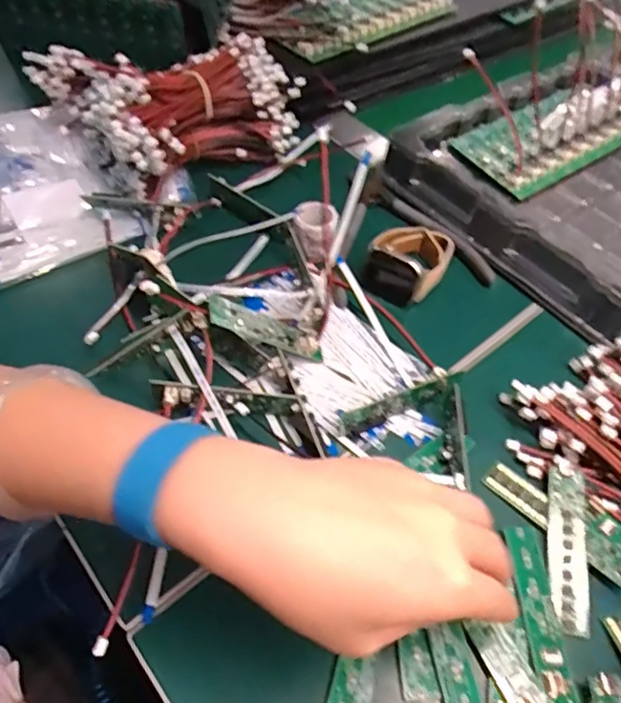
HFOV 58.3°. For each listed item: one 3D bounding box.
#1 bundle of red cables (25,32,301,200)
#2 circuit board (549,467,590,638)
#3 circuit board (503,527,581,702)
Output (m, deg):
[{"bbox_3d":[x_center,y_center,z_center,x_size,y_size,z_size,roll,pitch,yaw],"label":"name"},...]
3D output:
[{"bbox_3d":[-0.109,-0.204,0.452,0.182,0.073,0.139,-30,60,-24],"label":"bundle of red cables"},{"bbox_3d":[0.134,0.101,0.289,0.018,0.004,0.082,6,60,14],"label":"circuit board"},{"bbox_3d":[0.112,0.127,0.270,0.018,0.007,0.083,3,53,-10],"label":"circuit board"}]

